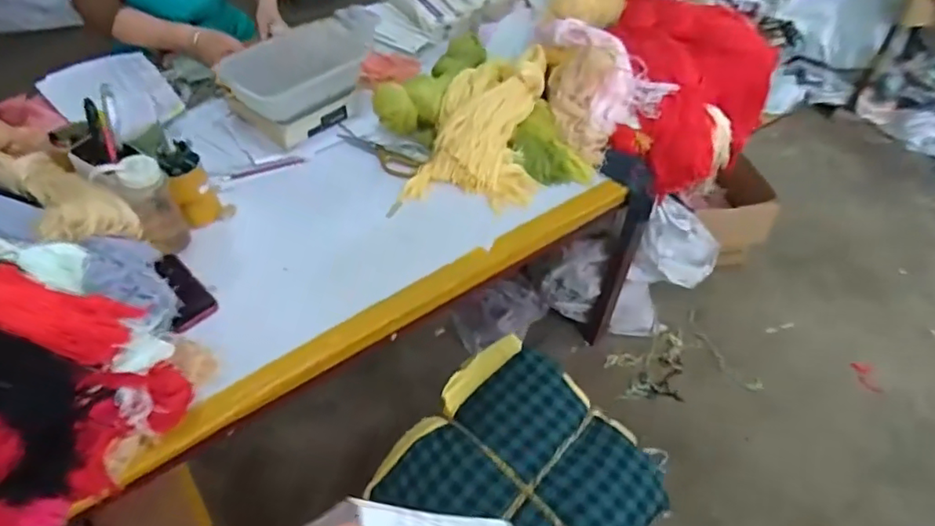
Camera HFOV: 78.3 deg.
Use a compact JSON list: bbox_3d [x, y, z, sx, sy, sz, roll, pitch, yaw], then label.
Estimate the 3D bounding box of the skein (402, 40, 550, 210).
[{"bbox_3d":[0.030,-0.285,1.181,0.231,0.166,0.340,6,42,10],"label":"skein"}]

